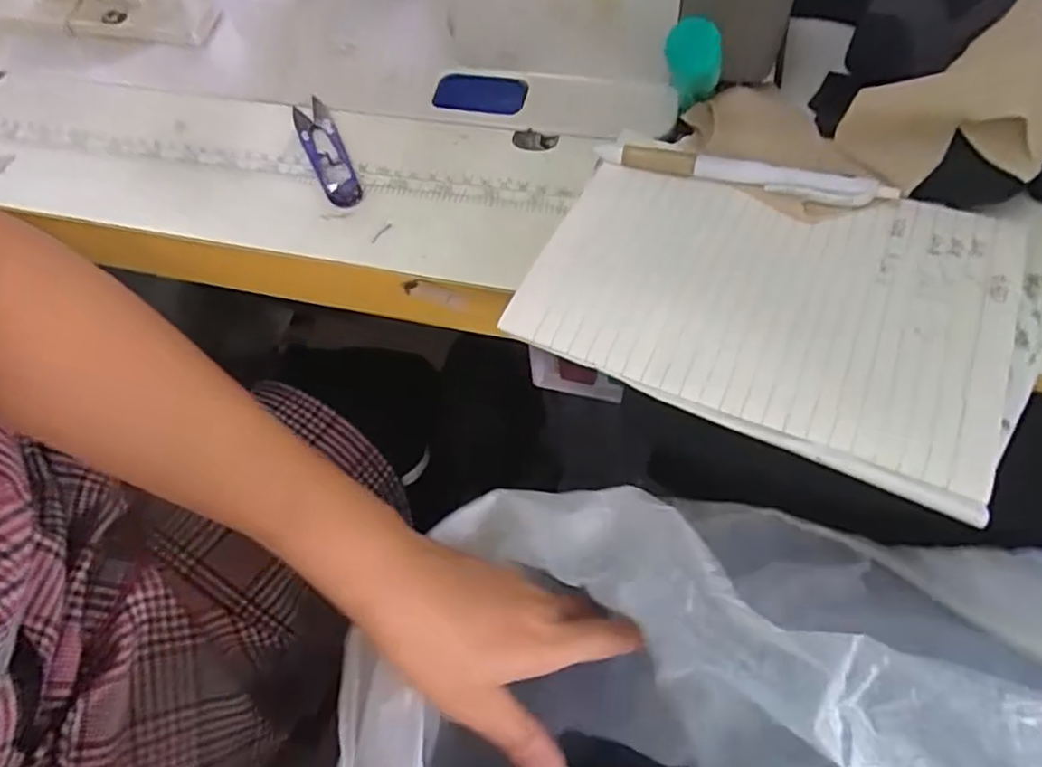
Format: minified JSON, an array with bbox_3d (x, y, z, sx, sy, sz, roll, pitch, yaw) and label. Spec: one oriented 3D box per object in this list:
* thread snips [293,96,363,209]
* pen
[{"bbox_3d":[-0.106,-0.127,0.360,0.020,0.006,0.098,-21,57,-10],"label":"thread snips"},{"bbox_3d":[0.104,-0.100,0.320,0.136,0.015,0.009,15,59,13],"label":"pen"}]

